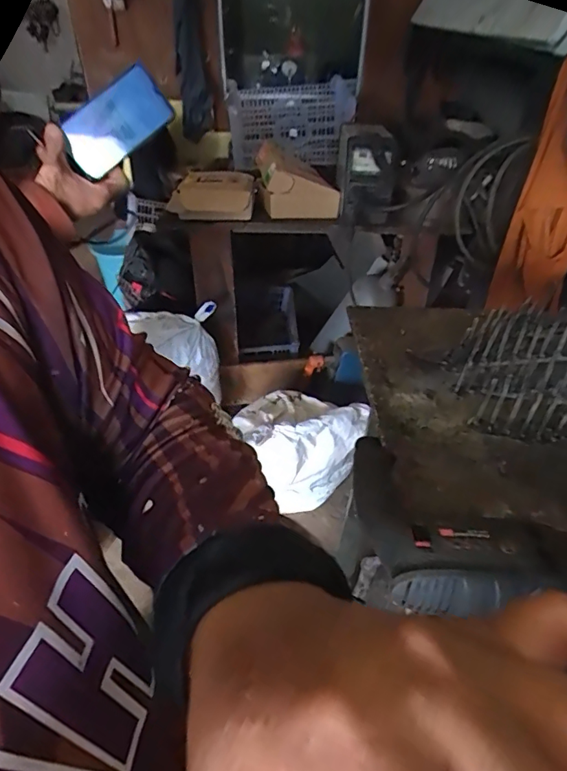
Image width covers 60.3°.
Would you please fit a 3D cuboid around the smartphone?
[{"bbox_3d":[-0.225,-0.350,0.649,0.150,0.080,0.015,-26,15,21],"label":"smartphone"}]

